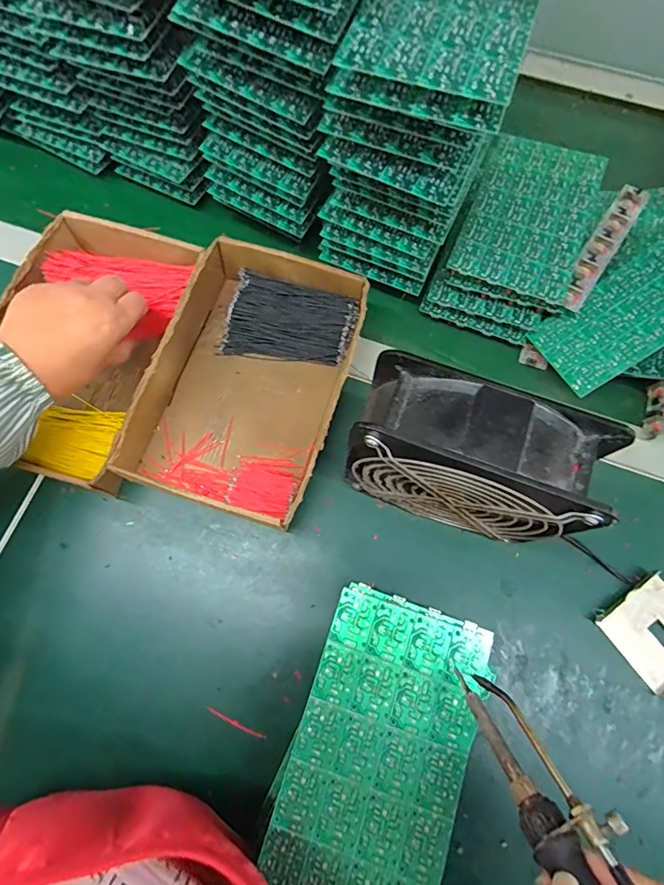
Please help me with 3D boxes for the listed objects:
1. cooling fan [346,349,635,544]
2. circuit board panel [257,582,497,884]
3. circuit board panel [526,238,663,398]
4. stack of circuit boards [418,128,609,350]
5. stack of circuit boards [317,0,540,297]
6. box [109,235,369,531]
[{"bbox_3d":[0.087,0.021,0.312,0.149,0.154,0.059,19,73,6],"label":"cooling fan"},{"bbox_3d":[0.030,0.193,0.279,0.105,0.009,0.179,19,73,6],"label":"circuit board panel"},{"bbox_3d":[0.268,-0.118,0.383,0.177,0.004,0.077,-36,67,11],"label":"circuit board panel"},{"bbox_3d":[0.176,-0.198,0.430,0.113,0.049,0.198,22,73,7],"label":"stack of circuit boards"},{"bbox_3d":[0.070,-0.256,0.364,0.116,0.176,0.174,22,73,7],"label":"stack of circuit boards"},{"bbox_3d":[-0.068,-0.055,0.391,0.153,0.047,0.236,16,73,5],"label":"box"}]

